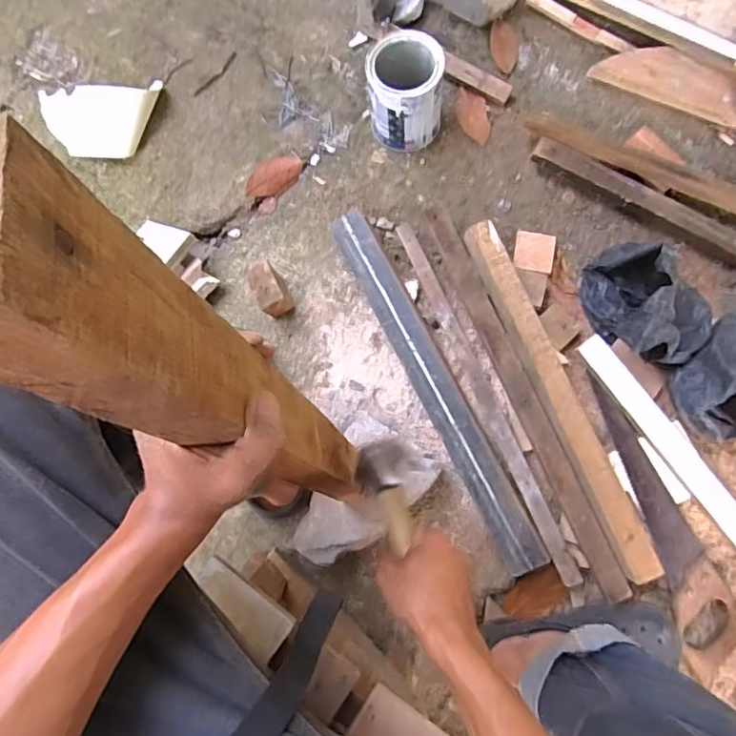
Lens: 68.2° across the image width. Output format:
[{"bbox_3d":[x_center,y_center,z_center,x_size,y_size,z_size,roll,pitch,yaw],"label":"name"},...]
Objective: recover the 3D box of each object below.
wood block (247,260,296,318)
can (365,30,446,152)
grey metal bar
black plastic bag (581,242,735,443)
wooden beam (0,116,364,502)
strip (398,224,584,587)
[{"bbox_3d":[-0.141,-0.110,0.796,0.047,0.071,0.073,-28,79,-4],"label":"wood block"},{"bbox_3d":[0.055,-0.416,0.824,0.112,0.122,0.121,-5,79,1],"label":"can"},{"bbox_3d":[0.091,0.024,0.773,0.051,0.056,0.544,-27,81,-4],"label":"grey metal bar"},{"bbox_3d":[0.439,-0.053,0.736,0.183,0.116,0.302,-36,80,-6],"label":"black plastic bag"},{"bbox_3d":[-0.068,0.028,0.335,0.043,0.431,0.062,2,73,11],"label":"wooden beam"},{"bbox_3d":[0.162,0.039,0.778,0.031,0.039,0.538,-23,79,-3],"label":"strip"}]

